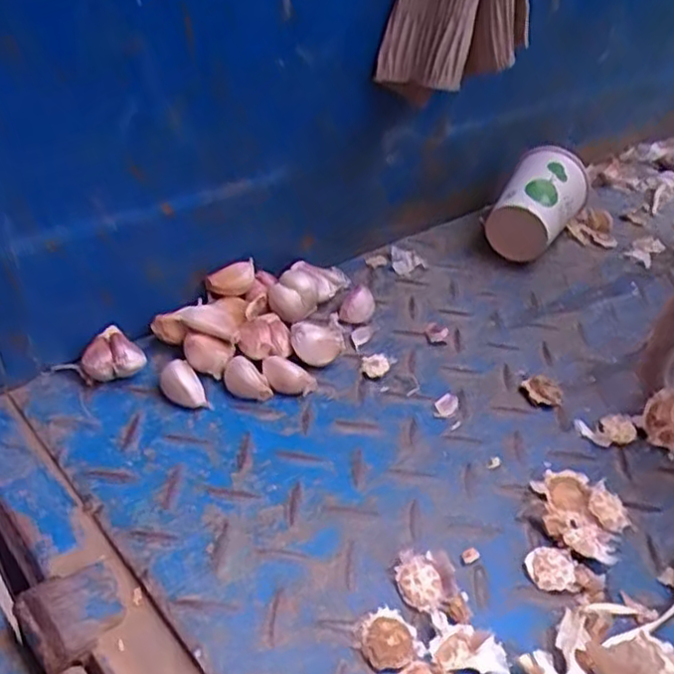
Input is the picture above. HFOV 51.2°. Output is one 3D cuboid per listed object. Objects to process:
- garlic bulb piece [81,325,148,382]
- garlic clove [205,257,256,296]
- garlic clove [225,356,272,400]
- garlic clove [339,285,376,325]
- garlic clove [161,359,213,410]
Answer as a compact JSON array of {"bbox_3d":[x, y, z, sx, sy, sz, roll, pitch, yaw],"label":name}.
[{"bbox_3d":[-0.132,0.012,0.415,0.034,0.025,0.029,-11,43,-19],"label":"garlic bulb piece"},{"bbox_3d":[-0.069,-0.037,0.459,0.034,0.016,0.014,-17,46,-25],"label":"garlic clove"},{"bbox_3d":[-0.054,0.027,0.421,0.030,0.017,0.019,33,47,28],"label":"garlic clove"},{"bbox_3d":[0.015,-0.023,0.491,0.022,0.020,0.031,13,41,8],"label":"garlic clove"},{"bbox_3d":[-0.089,0.029,0.408,0.019,0.020,0.030,-28,51,-33],"label":"garlic clove"}]

